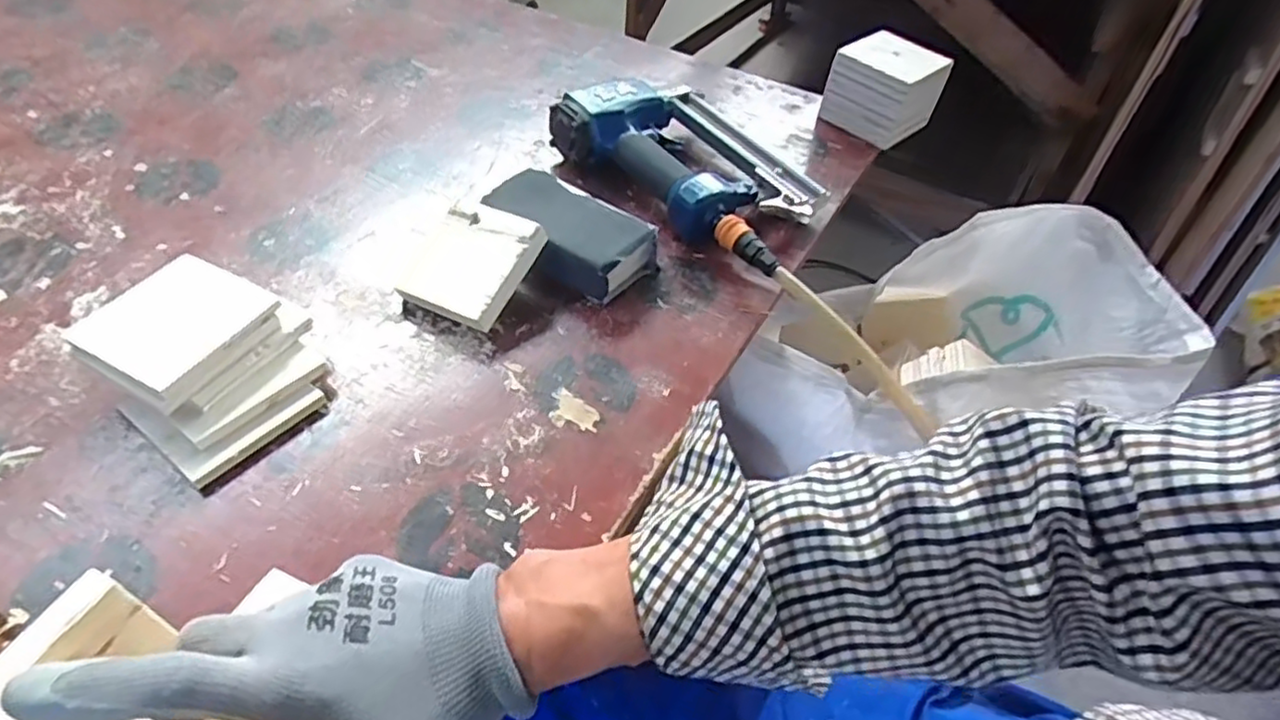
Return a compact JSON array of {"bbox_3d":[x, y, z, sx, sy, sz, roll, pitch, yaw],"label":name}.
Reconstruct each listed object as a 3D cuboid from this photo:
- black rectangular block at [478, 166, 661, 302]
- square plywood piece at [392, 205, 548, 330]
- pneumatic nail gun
[{"bbox_3d":[-0.059,-0.105,0.568,0.137,0.040,0.075,30,54,19],"label":"black rectangular block"},{"bbox_3d":[-0.129,-0.075,0.524,0.091,0.015,0.090,21,73,23],"label":"square plywood piece"},{"bbox_3d":[0.058,-0.187,0.638,0.256,0.061,0.156,37,56,23],"label":"pneumatic nail gun"}]

